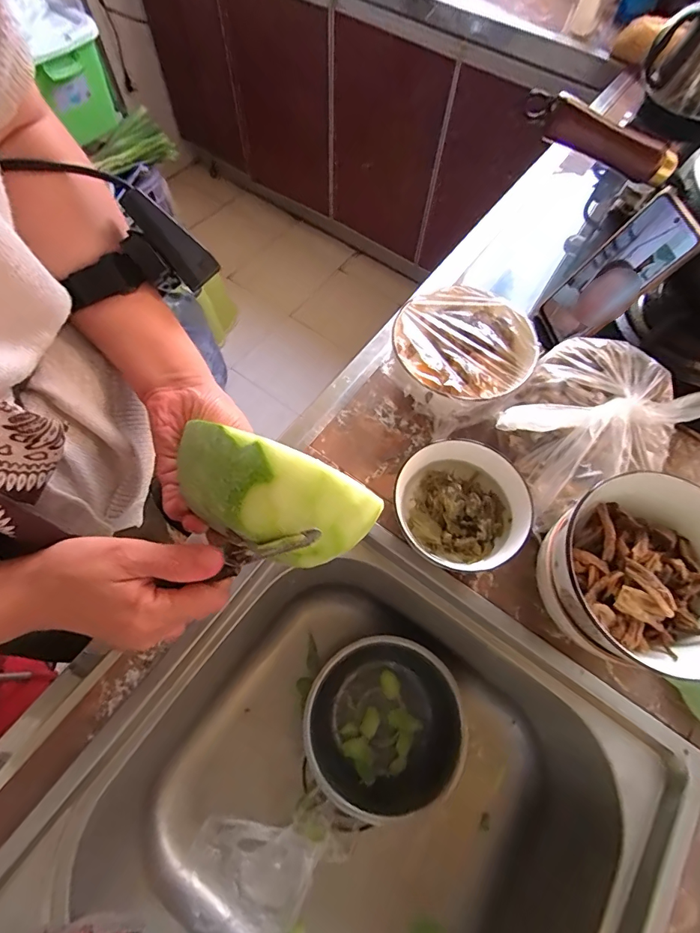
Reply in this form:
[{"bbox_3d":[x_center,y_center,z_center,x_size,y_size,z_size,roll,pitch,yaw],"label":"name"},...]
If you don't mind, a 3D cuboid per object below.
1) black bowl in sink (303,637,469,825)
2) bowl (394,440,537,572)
[{"bbox_3d":[0.038,0.297,0.502,0.171,0.077,0.164,1,65,-2],"label":"black bowl in sink"},{"bbox_3d":[0.107,0.038,0.413,0.126,0.057,0.104,36,69,13],"label":"bowl"}]

